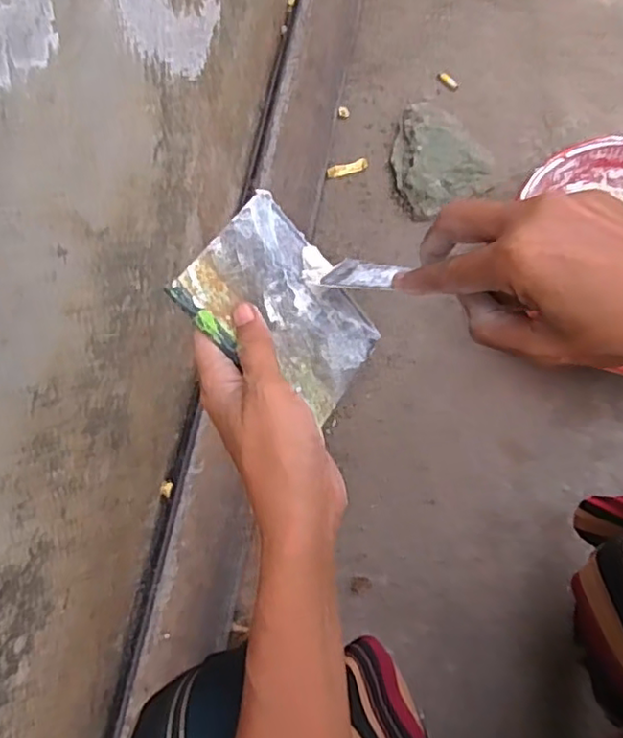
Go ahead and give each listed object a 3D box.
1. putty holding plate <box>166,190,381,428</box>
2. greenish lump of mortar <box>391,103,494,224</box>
[{"bbox_3d":[-0.012,-0.031,0.362,0.117,0.007,0.088,47,59,-22],"label":"putty holding plate"},{"bbox_3d":[0.154,-0.263,0.771,0.121,0.051,0.128,0,72,2],"label":"greenish lump of mortar"}]

